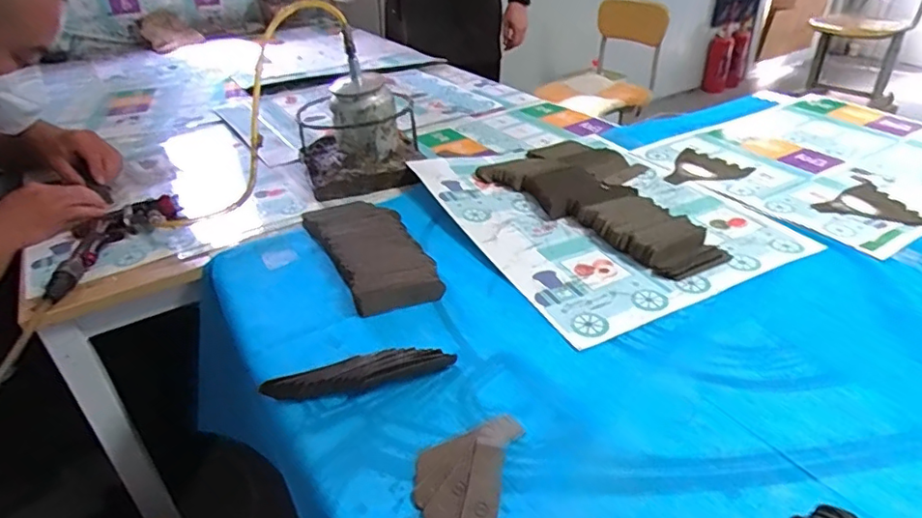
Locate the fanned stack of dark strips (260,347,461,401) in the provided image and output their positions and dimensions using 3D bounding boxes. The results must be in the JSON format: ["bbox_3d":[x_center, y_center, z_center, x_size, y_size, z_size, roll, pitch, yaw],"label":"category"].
[{"bbox_3d":[-0.095,0.111,0.541,0.176,0.032,0.024,-9,33,-9],"label":"fanned stack of dark strips"}]

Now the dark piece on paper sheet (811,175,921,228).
[{"bbox_3d":[0.595,-0.088,0.817,0.138,0.004,0.153,16,38,27],"label":"dark piece on paper sheet"}]

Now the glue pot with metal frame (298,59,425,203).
[{"bbox_3d":[-0.171,-0.217,0.922,0.195,0.142,0.182,-9,33,-9],"label":"glue pot with metal frame"}]

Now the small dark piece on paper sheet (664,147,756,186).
[{"bbox_3d":[0.388,-0.144,0.912,0.136,0.006,0.119,-26,40,-31],"label":"small dark piece on paper sheet"}]

